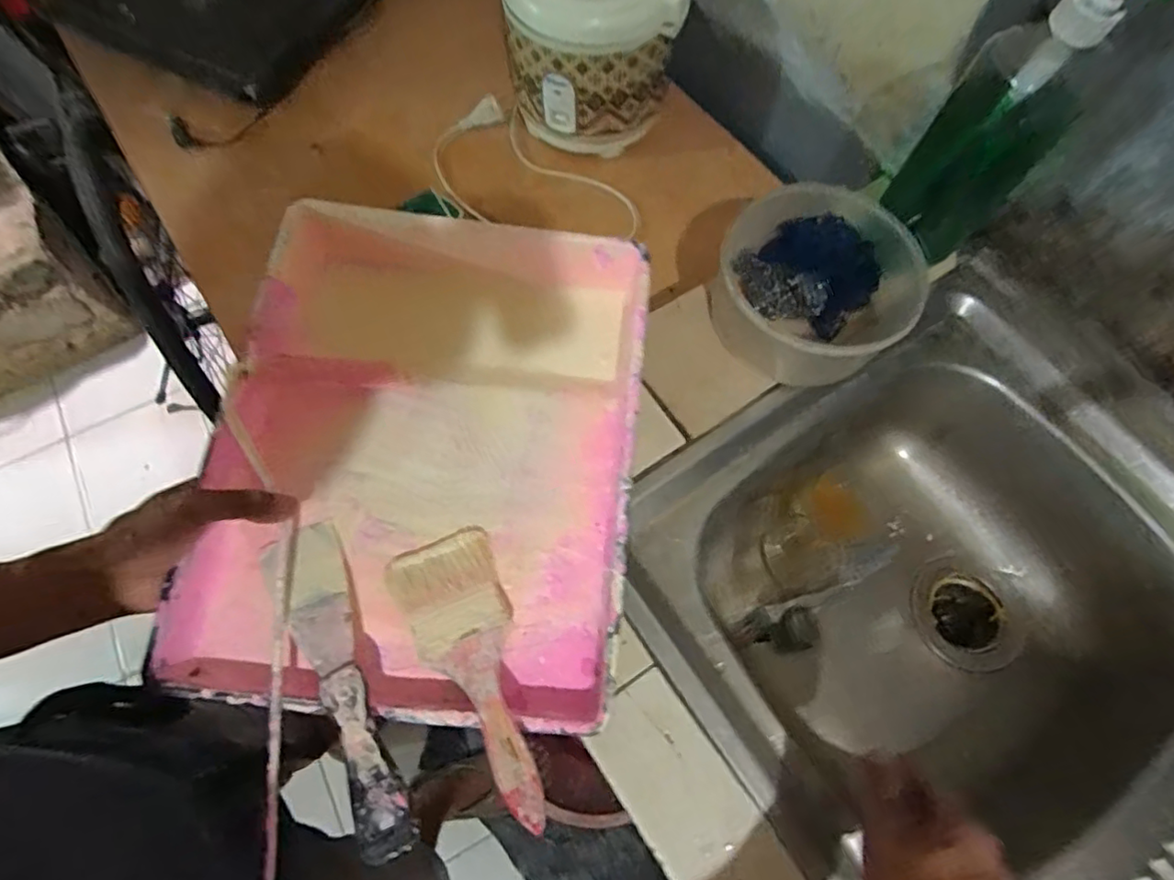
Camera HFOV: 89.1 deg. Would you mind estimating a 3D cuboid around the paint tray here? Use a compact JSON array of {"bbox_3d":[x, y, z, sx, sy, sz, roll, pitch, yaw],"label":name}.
[{"bbox_3d":[-0.103,0.004,0.434,0.280,0.079,0.351,3,69,2],"label":"paint tray"}]

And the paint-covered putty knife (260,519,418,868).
[{"bbox_3d":[-0.146,0.130,0.342,0.041,0.022,0.204,-30,55,-10],"label":"paint-covered putty knife"}]

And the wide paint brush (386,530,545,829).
[{"bbox_3d":[-0.066,0.132,0.352,0.062,0.012,0.177,-25,54,-8],"label":"wide paint brush"}]

